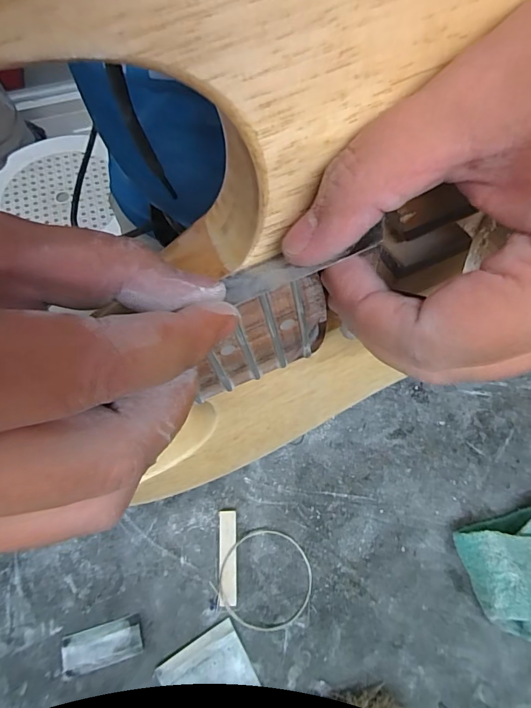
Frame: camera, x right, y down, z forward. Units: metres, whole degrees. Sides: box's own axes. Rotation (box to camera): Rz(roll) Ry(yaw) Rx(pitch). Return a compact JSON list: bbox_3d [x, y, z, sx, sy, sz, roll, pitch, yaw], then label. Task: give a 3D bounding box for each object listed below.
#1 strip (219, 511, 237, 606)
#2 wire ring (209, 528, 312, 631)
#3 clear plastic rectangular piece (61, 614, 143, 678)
[{"bbox_3d":[-0.023,0.124,0.263,0.011,0.004,0.052,-2,62,-2],"label":"strip"},{"bbox_3d":[0.001,0.136,0.260,0.055,0.007,0.055,1,67,-3],"label":"wire ring"},{"bbox_3d":[-0.094,0.168,0.248,0.044,0.006,0.021,-16,68,-6],"label":"clear plastic rectangular piece"}]

